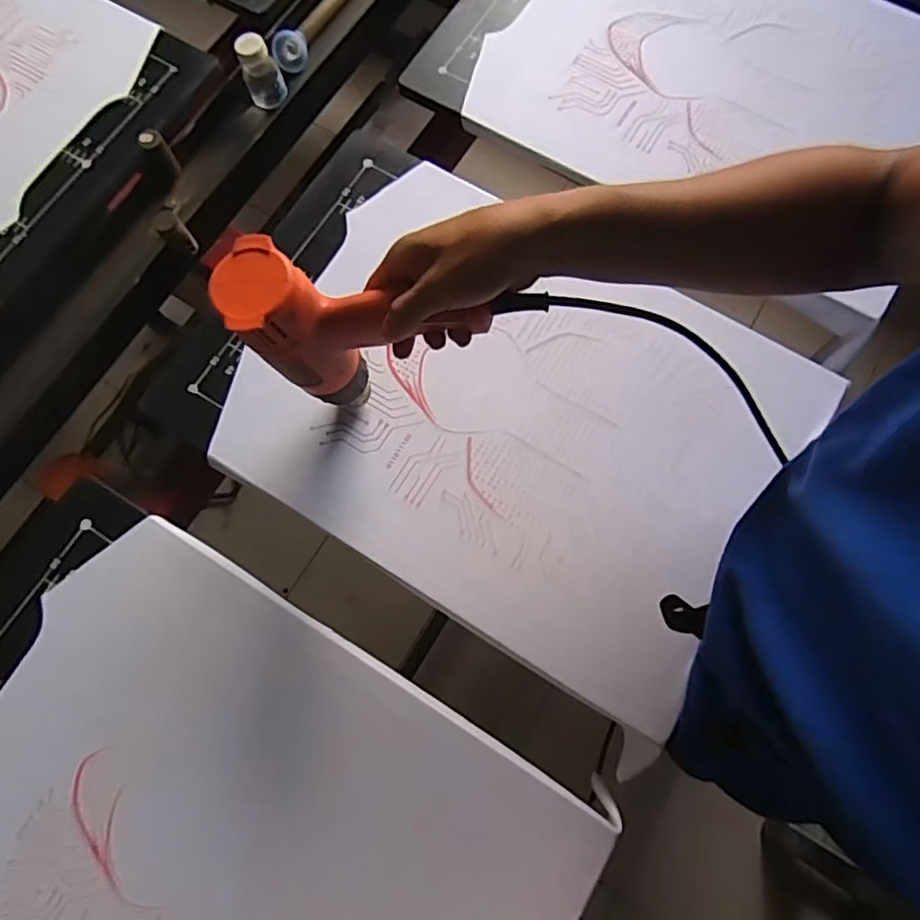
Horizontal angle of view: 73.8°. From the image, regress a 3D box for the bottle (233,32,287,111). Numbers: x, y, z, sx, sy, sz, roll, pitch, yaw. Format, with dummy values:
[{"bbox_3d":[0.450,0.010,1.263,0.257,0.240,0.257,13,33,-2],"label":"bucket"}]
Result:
[{"bbox_3d":[-0.222,-0.432,0.684,0.047,0.071,0.040,-23,75,-5],"label":"bottle"}]

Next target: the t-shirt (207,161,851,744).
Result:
[{"bbox_3d":[0.055,-0.051,0.612,0.508,0.044,0.403,31,77,9],"label":"t-shirt"}]

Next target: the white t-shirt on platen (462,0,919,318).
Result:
[{"bbox_3d":[0.310,-0.451,0.707,0.511,0.019,0.405,30,77,9],"label":"white t-shirt on platen"}]

